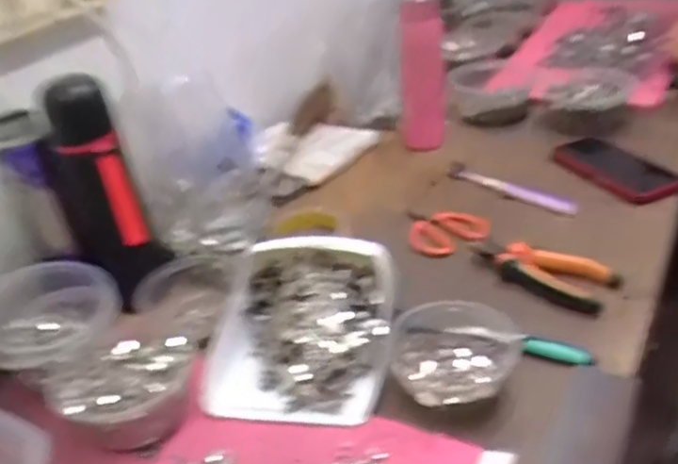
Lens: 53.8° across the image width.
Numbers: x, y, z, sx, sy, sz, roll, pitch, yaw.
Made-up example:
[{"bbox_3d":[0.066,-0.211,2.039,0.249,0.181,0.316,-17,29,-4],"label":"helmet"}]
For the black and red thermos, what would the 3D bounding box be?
[{"bbox_3d":[-0.234,-0.040,0.677,0.074,0.224,0.069,-28,37,-29],"label":"black and red thermos"}]

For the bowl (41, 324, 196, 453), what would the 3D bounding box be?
[{"bbox_3d":[-0.181,0.128,0.568,0.112,0.047,0.113,-6,32,4],"label":"bowl"}]

